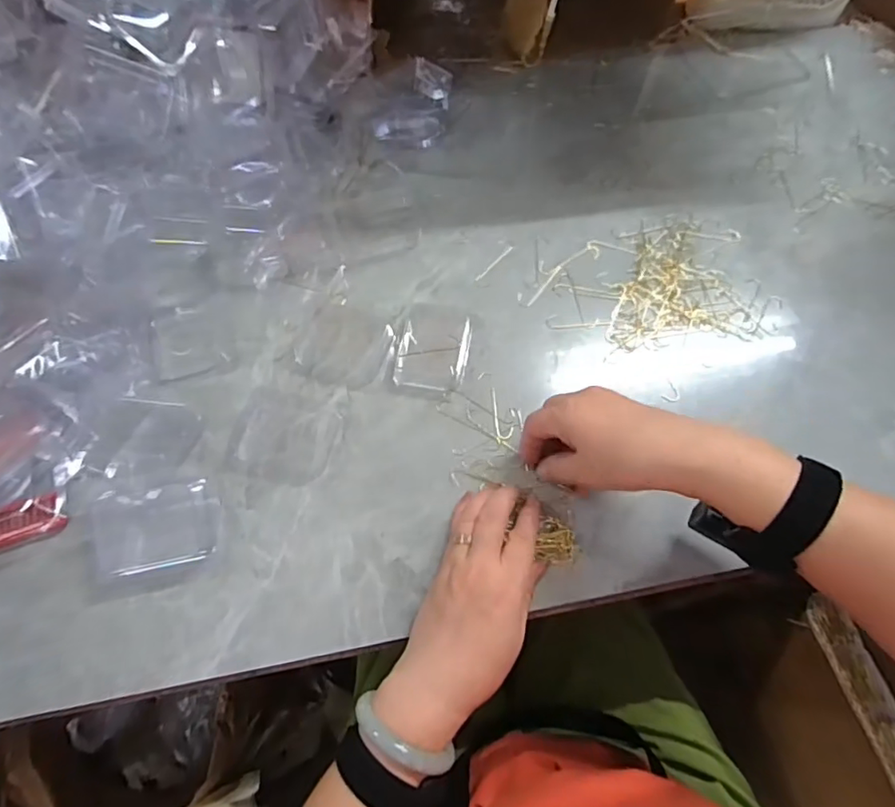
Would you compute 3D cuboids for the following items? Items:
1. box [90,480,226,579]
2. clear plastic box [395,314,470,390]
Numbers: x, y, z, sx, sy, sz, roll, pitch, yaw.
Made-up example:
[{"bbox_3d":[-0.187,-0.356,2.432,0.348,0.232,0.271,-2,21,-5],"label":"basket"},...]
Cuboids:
[{"bbox_3d":[-0.209,0.087,0.396,0.076,0.026,0.061,-11,65,-7],"label":"box"},{"bbox_3d":[-0.012,-0.050,0.470,0.060,0.021,0.074,9,64,2],"label":"clear plastic box"}]

